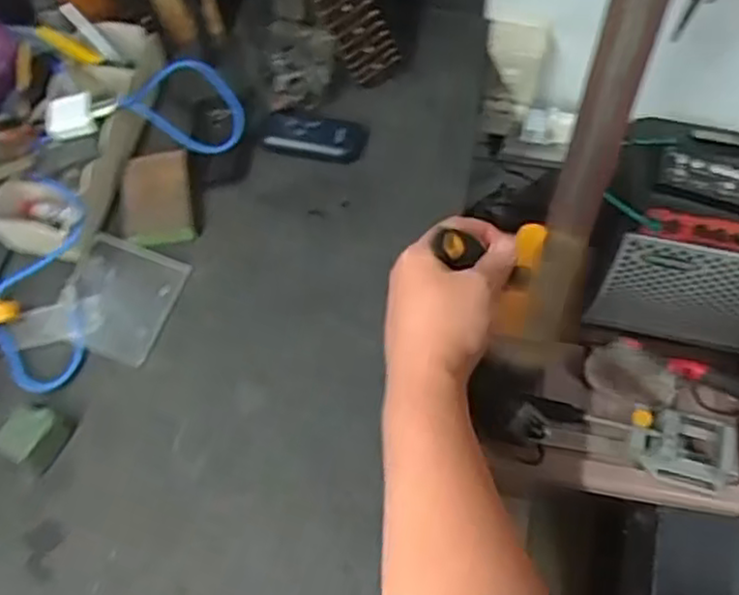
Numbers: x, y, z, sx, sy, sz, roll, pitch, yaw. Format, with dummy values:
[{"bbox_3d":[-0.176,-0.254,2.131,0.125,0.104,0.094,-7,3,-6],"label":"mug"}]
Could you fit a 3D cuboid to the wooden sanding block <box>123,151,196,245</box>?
[{"bbox_3d":[-0.224,-0.106,0.753,0.069,0.026,0.101,-9,64,-5],"label":"wooden sanding block"}]

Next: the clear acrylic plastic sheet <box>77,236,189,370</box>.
[{"bbox_3d":[-0.250,-0.001,0.712,0.102,0.012,0.114,18,65,7],"label":"clear acrylic plastic sheet"}]

